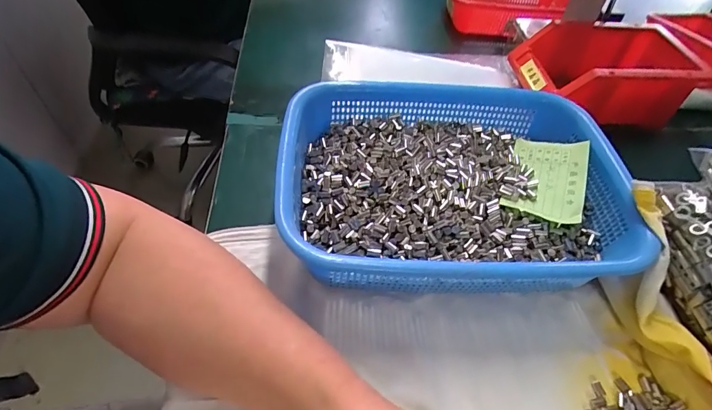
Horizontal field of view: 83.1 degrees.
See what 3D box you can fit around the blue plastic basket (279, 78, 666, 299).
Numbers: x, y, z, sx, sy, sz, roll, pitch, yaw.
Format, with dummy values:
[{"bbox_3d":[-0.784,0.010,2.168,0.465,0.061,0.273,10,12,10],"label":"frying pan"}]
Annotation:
[{"bbox_3d":[0.081,-0.017,0.353,0.283,0.071,0.208,-1,51,-5],"label":"blue plastic basket"}]

